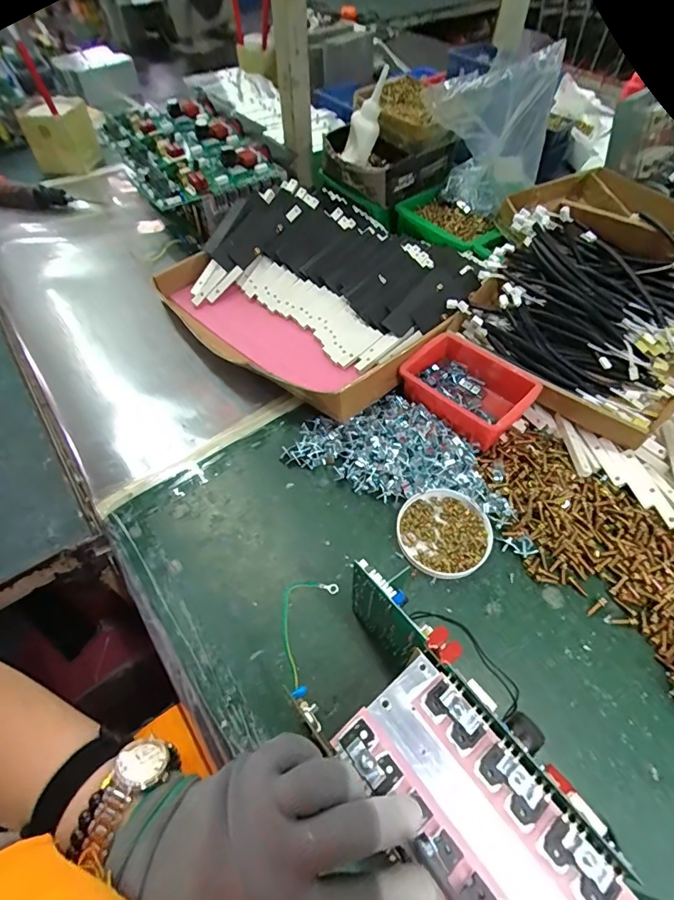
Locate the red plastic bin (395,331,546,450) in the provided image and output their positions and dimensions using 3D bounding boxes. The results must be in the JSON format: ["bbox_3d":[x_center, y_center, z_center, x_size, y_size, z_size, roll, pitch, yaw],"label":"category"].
[{"bbox_3d":[0.167,-0.081,0.556,0.152,0.051,0.112,37,62,22],"label":"red plastic bin"}]

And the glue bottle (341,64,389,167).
[{"bbox_3d":[0.054,-0.541,0.725,0.041,0.137,0.046,-10,50,-36],"label":"glue bottle"}]

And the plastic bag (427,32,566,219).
[{"bbox_3d":[0.231,-0.486,0.691,0.183,0.240,0.105,27,59,17],"label":"plastic bag"}]

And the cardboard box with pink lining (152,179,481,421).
[{"bbox_3d":[-0.029,-0.257,0.678,0.438,0.118,0.375,39,63,24],"label":"cardboard box with pink lining"}]

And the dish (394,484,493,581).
[{"bbox_3d":[0.116,0.089,0.481,0.095,0.013,0.098,0,55,0],"label":"dish"}]

